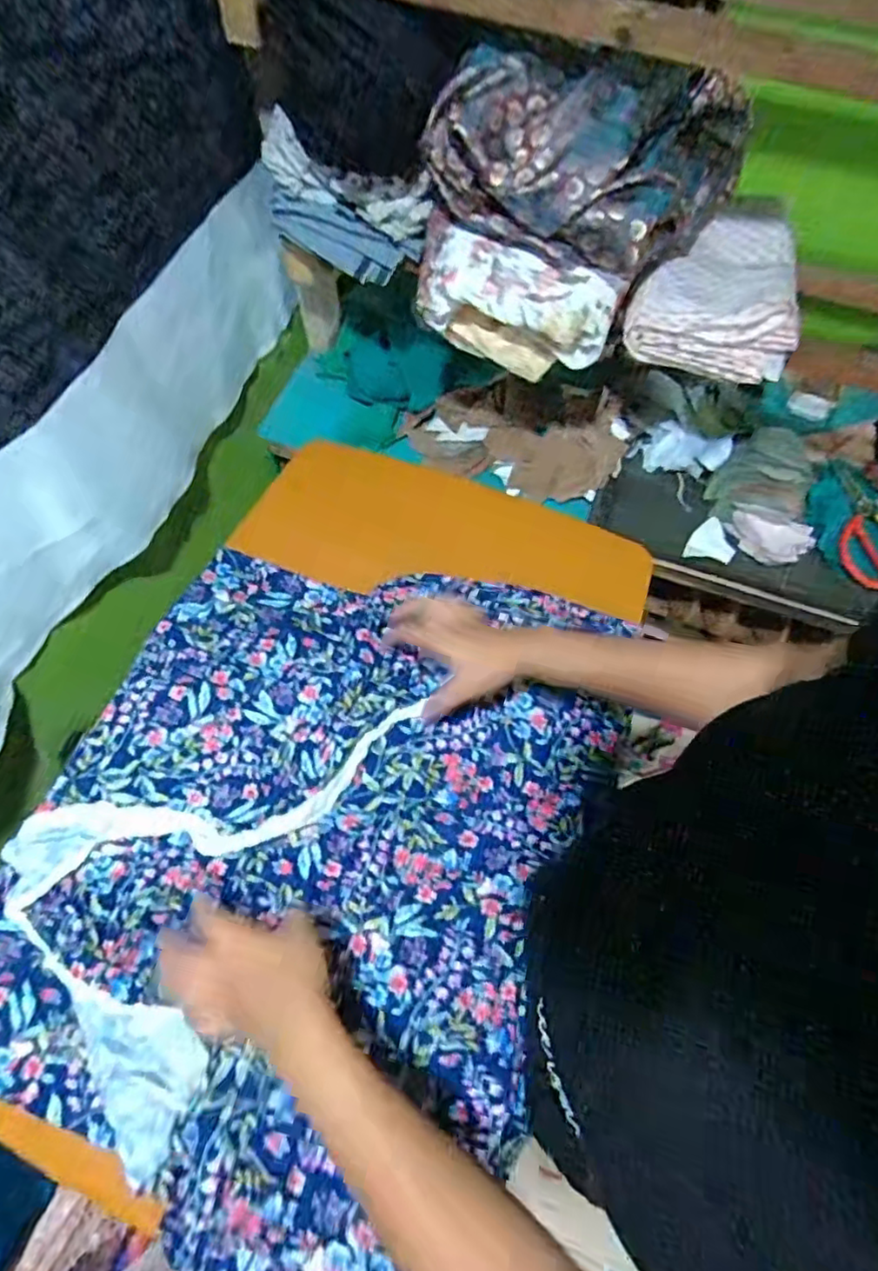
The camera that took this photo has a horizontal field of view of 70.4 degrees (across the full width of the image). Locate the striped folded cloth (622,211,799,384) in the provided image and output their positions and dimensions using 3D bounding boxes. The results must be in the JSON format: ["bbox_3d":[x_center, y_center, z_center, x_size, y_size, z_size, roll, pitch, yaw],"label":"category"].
[{"bbox_3d":[0.312,-0.409,0.698,0.169,0.067,0.249,15,64,6],"label":"striped folded cloth"}]

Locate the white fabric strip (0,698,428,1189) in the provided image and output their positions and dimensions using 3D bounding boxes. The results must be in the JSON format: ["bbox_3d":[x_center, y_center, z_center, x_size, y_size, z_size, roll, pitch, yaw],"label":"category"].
[{"bbox_3d":[-0.241,0.187,0.570,0.273,0.028,0.407,25,66,11],"label":"white fabric strip"}]

